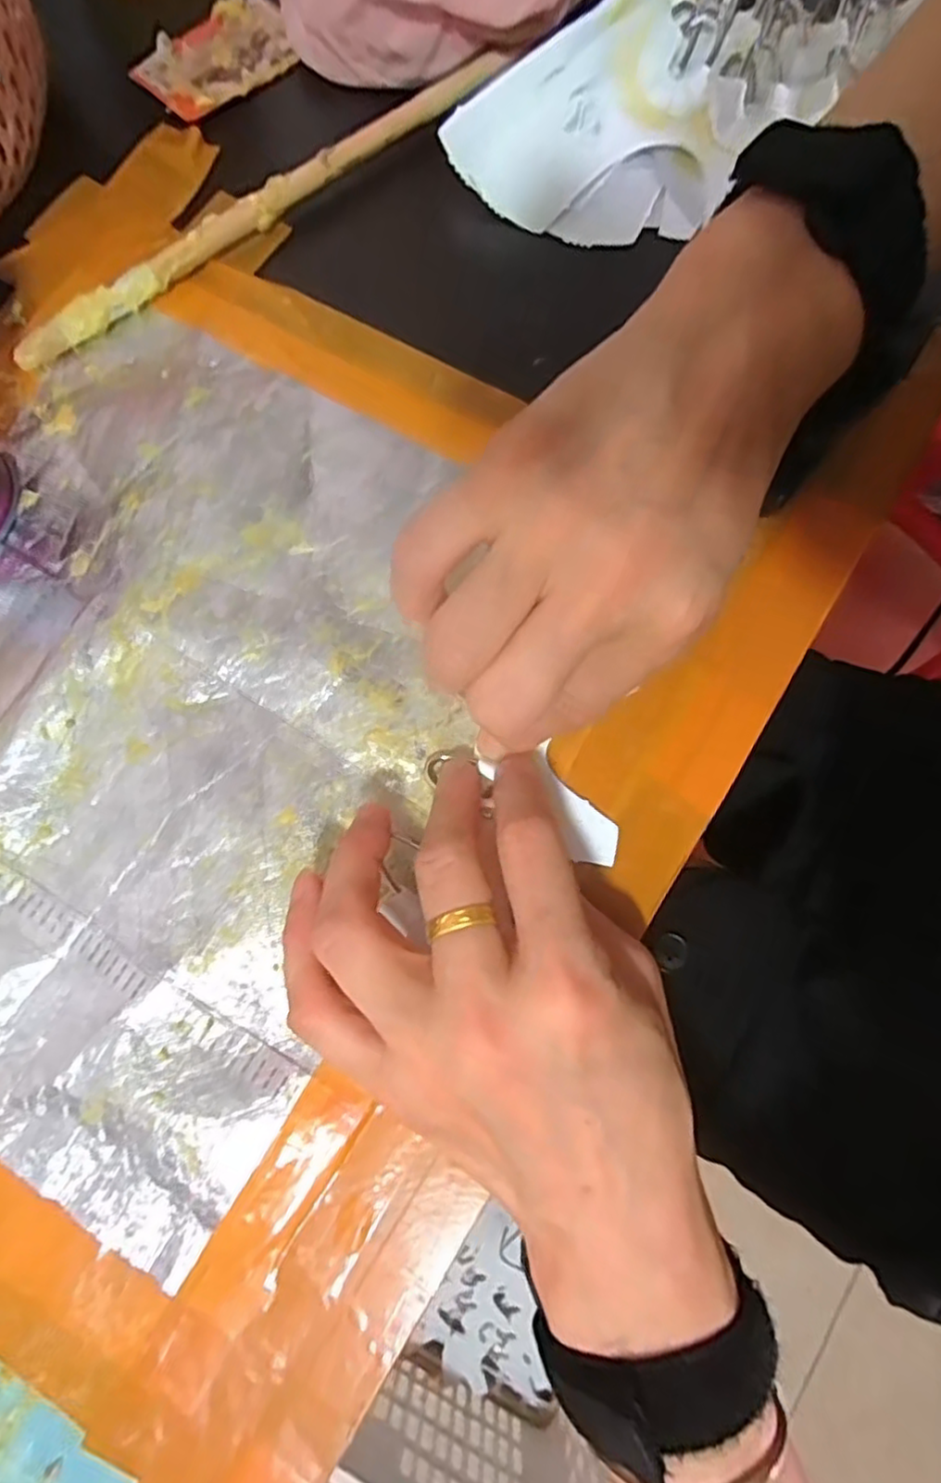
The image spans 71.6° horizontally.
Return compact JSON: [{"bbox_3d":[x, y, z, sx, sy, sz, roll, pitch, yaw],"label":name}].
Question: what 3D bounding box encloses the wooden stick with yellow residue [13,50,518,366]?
[{"bbox_3d":[-0.086,-0.229,0.280,0.241,0.016,0.014,-36,80,-7],"label":"wooden stick with yellow residue"}]

